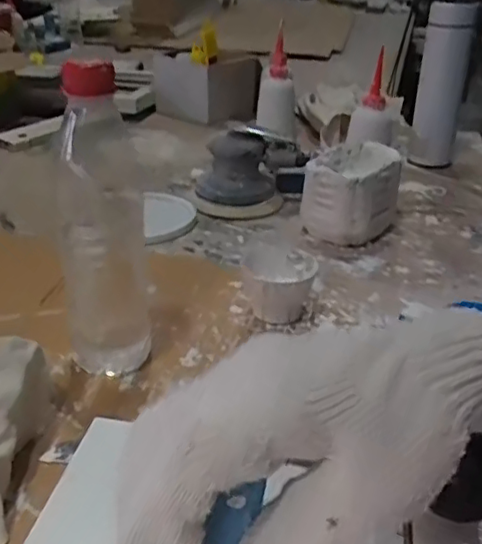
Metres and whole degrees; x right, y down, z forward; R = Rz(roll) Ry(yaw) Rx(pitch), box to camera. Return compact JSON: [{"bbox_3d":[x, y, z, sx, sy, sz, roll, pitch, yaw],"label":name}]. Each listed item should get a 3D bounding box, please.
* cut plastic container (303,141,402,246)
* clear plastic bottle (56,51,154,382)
[{"bbox_3d":[0.121,-0.086,0.683,0.090,0.084,0.113,14,31,19],"label":"cut plastic container"},{"bbox_3d":[-0.094,-0.027,0.424,0.056,0.216,0.048,-4,30,-12],"label":"clear plastic bottle"}]

